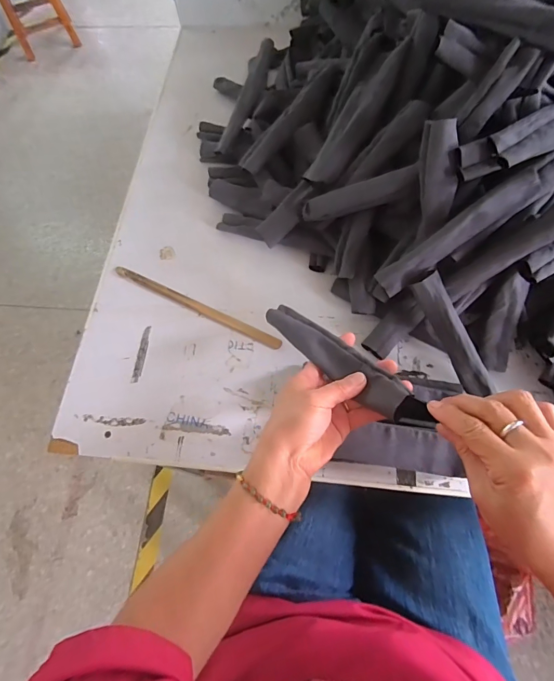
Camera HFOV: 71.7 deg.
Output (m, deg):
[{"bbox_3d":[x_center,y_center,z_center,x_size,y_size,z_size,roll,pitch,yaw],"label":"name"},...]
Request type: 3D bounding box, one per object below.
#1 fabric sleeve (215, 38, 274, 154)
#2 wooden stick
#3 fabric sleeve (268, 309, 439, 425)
[{"bbox_3d":[-0.050,-0.372,0.592,0.024,0.017,0.176,27,95,9],"label":"fabric sleeve"},{"bbox_3d":[-0.114,-0.048,0.538,0.264,0.012,0.016,25,71,13],"label":"wooden stick"},{"bbox_3d":[0.064,0.021,0.392,0.033,0.018,0.211,-40,54,-16],"label":"fabric sleeve"}]

